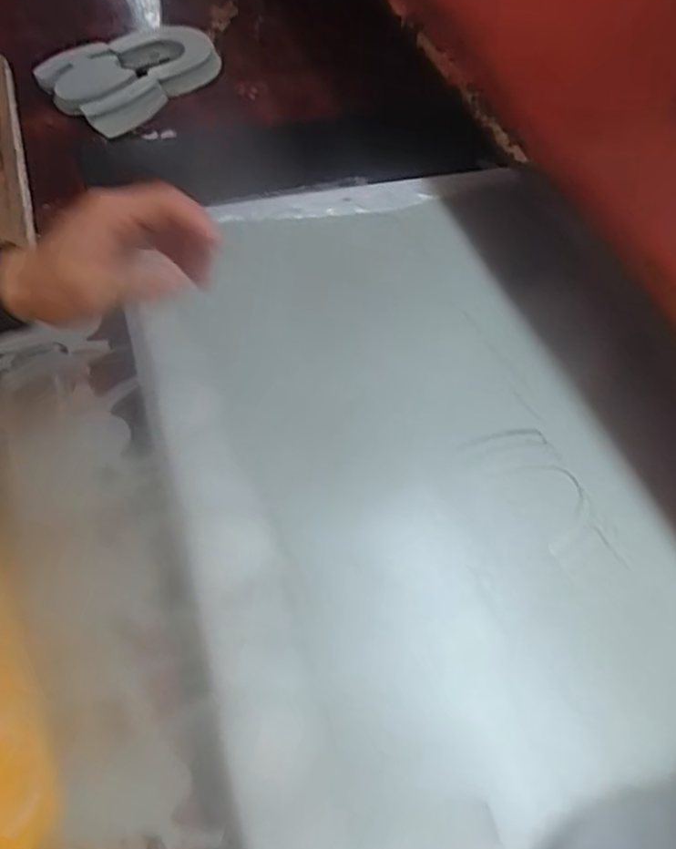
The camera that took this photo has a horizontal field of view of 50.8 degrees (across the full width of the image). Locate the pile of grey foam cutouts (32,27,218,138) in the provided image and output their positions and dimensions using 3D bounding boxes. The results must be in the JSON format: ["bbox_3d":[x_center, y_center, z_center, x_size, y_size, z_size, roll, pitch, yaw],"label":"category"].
[{"bbox_3d":[-0.206,-0.360,0.727,0.110,0.027,0.174,34,62,18],"label":"pile of grey foam cutouts"}]

